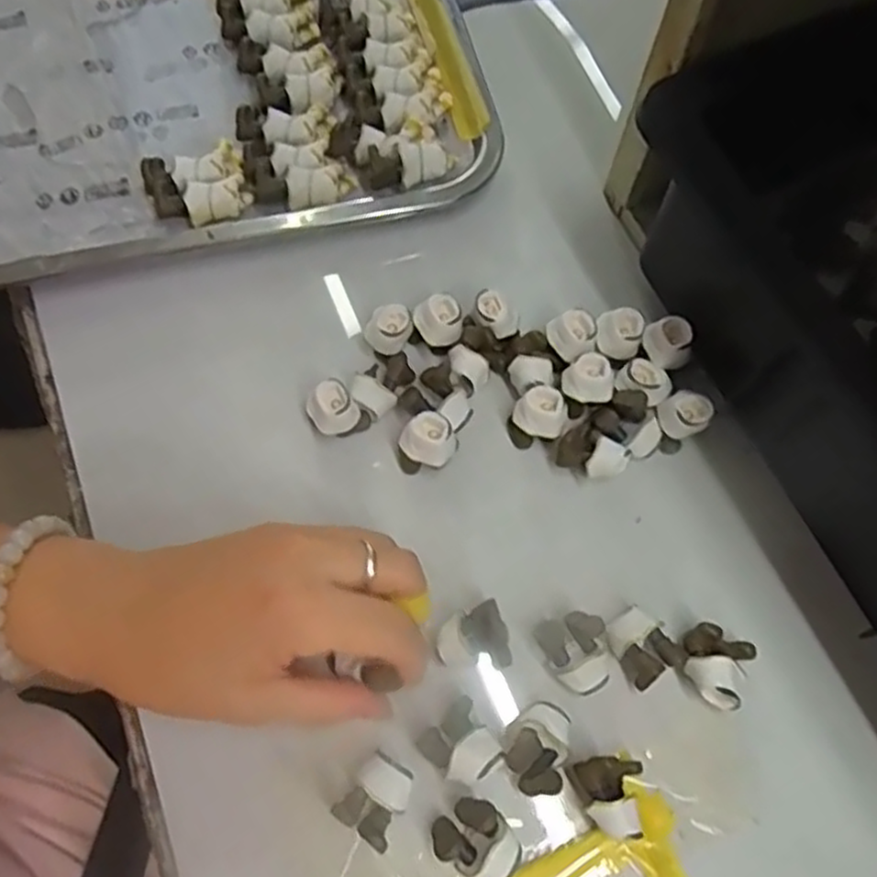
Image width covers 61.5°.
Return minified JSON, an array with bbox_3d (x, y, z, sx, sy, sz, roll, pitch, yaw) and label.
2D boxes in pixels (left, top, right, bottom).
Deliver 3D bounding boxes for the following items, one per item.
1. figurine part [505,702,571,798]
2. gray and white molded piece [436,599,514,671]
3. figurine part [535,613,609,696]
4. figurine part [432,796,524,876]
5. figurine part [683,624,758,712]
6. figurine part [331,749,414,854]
[{"bbox_3d":[0.037,0.117,0.278,0.024,0.017,0.032,11,69,3],"label":"figurine part"},{"bbox_3d":[0.013,0.082,0.291,0.027,0.017,0.024,-21,70,-10],"label":"gray and white molded piece"},{"bbox_3d":[0.053,0.085,0.288,0.022,0.022,0.029,-9,69,-5],"label":"figurine part"},{"bbox_3d":[0.014,0.146,0.264,0.025,0.019,0.030,-36,74,-15],"label":"figurine part"},{"bbox_3d":[0.108,0.089,0.289,0.026,0.021,0.029,29,70,9],"label":"figurine part"},{"bbox_3d":[-0.022,0.131,0.269,0.022,0.018,0.027,35,71,11],"label":"figurine part"}]

